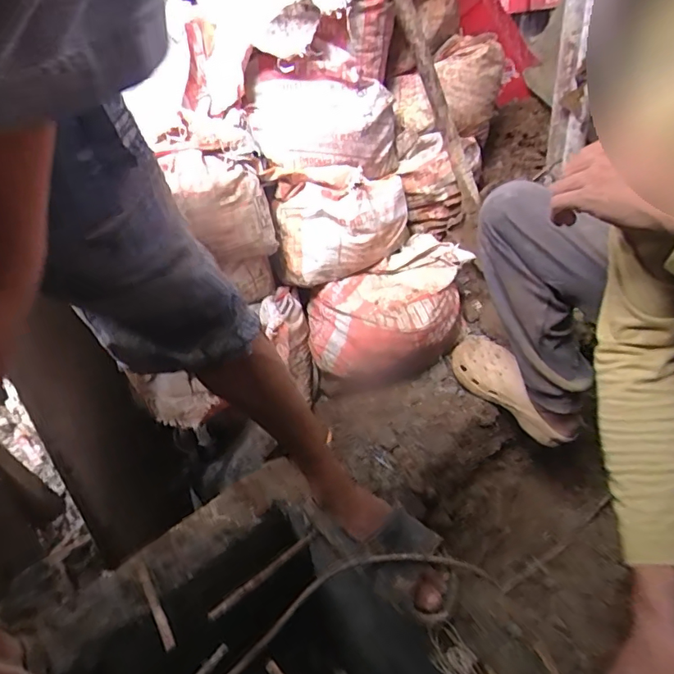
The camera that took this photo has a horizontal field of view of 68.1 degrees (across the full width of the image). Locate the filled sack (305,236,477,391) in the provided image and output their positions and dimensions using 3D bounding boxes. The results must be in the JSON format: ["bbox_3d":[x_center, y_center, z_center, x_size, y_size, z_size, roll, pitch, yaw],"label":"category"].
[{"bbox_3d":[0.112,-0.048,1.031,0.350,0.174,0.220,-23,37,-24],"label":"filled sack"}]

